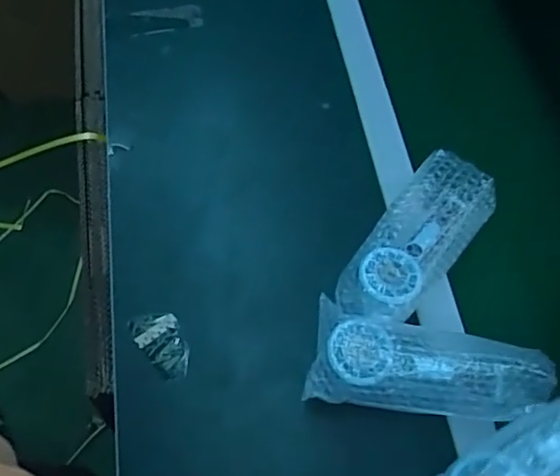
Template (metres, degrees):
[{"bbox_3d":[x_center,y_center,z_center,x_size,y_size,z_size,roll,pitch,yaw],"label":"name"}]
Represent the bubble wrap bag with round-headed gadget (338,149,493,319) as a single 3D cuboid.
[{"bbox_3d":[0.135,0.005,0.567,0.083,0.051,0.198,36,69,17],"label":"bubble wrap bag with round-headed gadget"}]

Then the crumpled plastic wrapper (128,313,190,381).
[{"bbox_3d":[-0.114,0.102,0.567,0.043,0.009,0.074,-40,69,-18],"label":"crumpled plastic wrapper"}]

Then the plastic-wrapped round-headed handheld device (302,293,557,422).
[{"bbox_3d":[0.123,0.105,0.493,0.190,0.066,0.088,11,64,6],"label":"plastic-wrapped round-headed handheld device"}]

